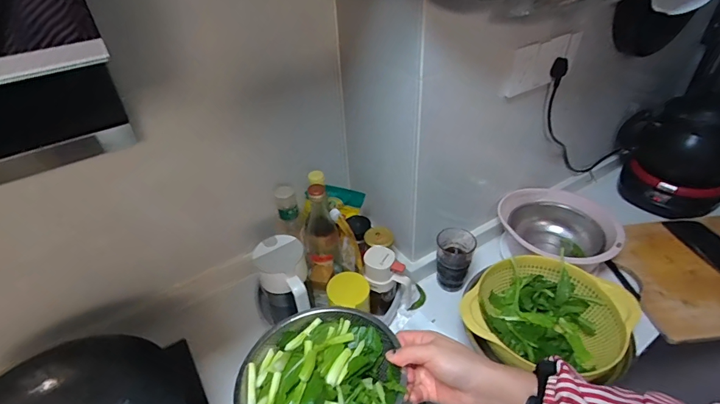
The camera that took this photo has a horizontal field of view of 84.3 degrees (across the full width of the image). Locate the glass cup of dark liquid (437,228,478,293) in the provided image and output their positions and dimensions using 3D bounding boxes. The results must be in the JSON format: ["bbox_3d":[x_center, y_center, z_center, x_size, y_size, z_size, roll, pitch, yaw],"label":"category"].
[{"bbox_3d":[0.192,0.121,0.820,0.071,0.112,0.078,-1,38,1],"label":"glass cup of dark liquid"}]

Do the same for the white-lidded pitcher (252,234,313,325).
[{"bbox_3d":[-0.128,0.161,0.686,0.089,0.177,0.116,-15,40,-15],"label":"white-lidded pitcher"}]

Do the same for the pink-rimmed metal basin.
[{"bbox_3d":[0.410,0.084,0.849,0.218,0.119,0.204,-1,38,1],"label":"pink-rimmed metal basin"}]

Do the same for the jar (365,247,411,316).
[{"bbox_3d":[0.048,0.150,0.756,0.078,0.134,0.062,-5,39,-4],"label":"jar"}]

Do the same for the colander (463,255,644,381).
[{"bbox_3d":[0.320,0.208,0.698,0.240,0.089,0.227,26,47,31],"label":"colander"}]

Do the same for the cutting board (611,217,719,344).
[{"bbox_3d":[0.731,0.138,0.823,0.414,0.027,0.287,-5,39,-3],"label":"cutting board"}]

